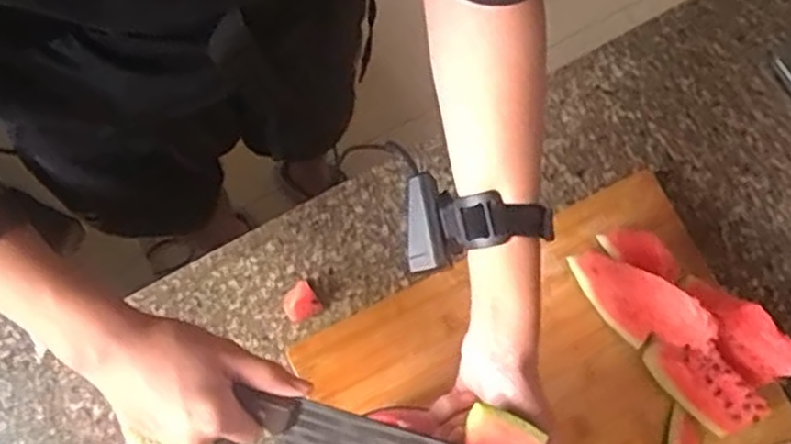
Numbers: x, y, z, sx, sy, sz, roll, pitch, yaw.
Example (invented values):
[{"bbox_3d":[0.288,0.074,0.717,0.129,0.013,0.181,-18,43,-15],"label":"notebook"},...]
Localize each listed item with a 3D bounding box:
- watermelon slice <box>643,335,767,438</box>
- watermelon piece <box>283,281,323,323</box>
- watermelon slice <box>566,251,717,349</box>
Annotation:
[{"bbox_3d":[0.255,0.134,0.589,0.092,0.063,0.039,42,78,8],"label":"watermelon slice"},{"bbox_3d":[-0.086,0.073,0.629,0.031,0.010,0.031,-33,79,-10],"label":"watermelon piece"},{"bbox_3d":[0.192,0.063,0.574,0.021,0.127,0.104,-43,82,-11],"label":"watermelon slice"}]

